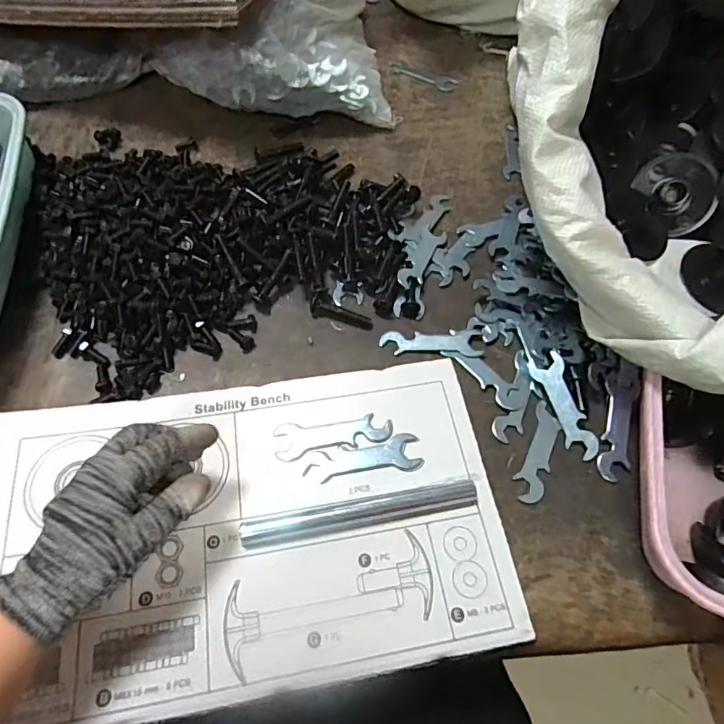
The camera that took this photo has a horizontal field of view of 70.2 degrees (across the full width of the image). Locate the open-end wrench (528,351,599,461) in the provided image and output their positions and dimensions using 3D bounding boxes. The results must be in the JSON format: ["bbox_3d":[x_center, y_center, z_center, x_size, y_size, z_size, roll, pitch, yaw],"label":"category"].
[{"bbox_3d":[0.172,0.037,0.436,0.027,0.005,0.092,-22,69,10],"label":"open-end wrench"}]

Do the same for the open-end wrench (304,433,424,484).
[{"bbox_3d":[0.001,0.075,0.401,0.089,0.004,0.029,-6,62,-6],"label":"open-end wrench"}]

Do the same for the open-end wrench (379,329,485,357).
[{"bbox_3d":[0.063,-0.019,0.468,0.090,0.008,0.028,4,62,-1],"label":"open-end wrench"}]

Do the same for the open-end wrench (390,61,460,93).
[{"bbox_3d":[0.079,-0.373,0.669,0.090,0.004,0.031,26,62,10],"label":"open-end wrench"}]

